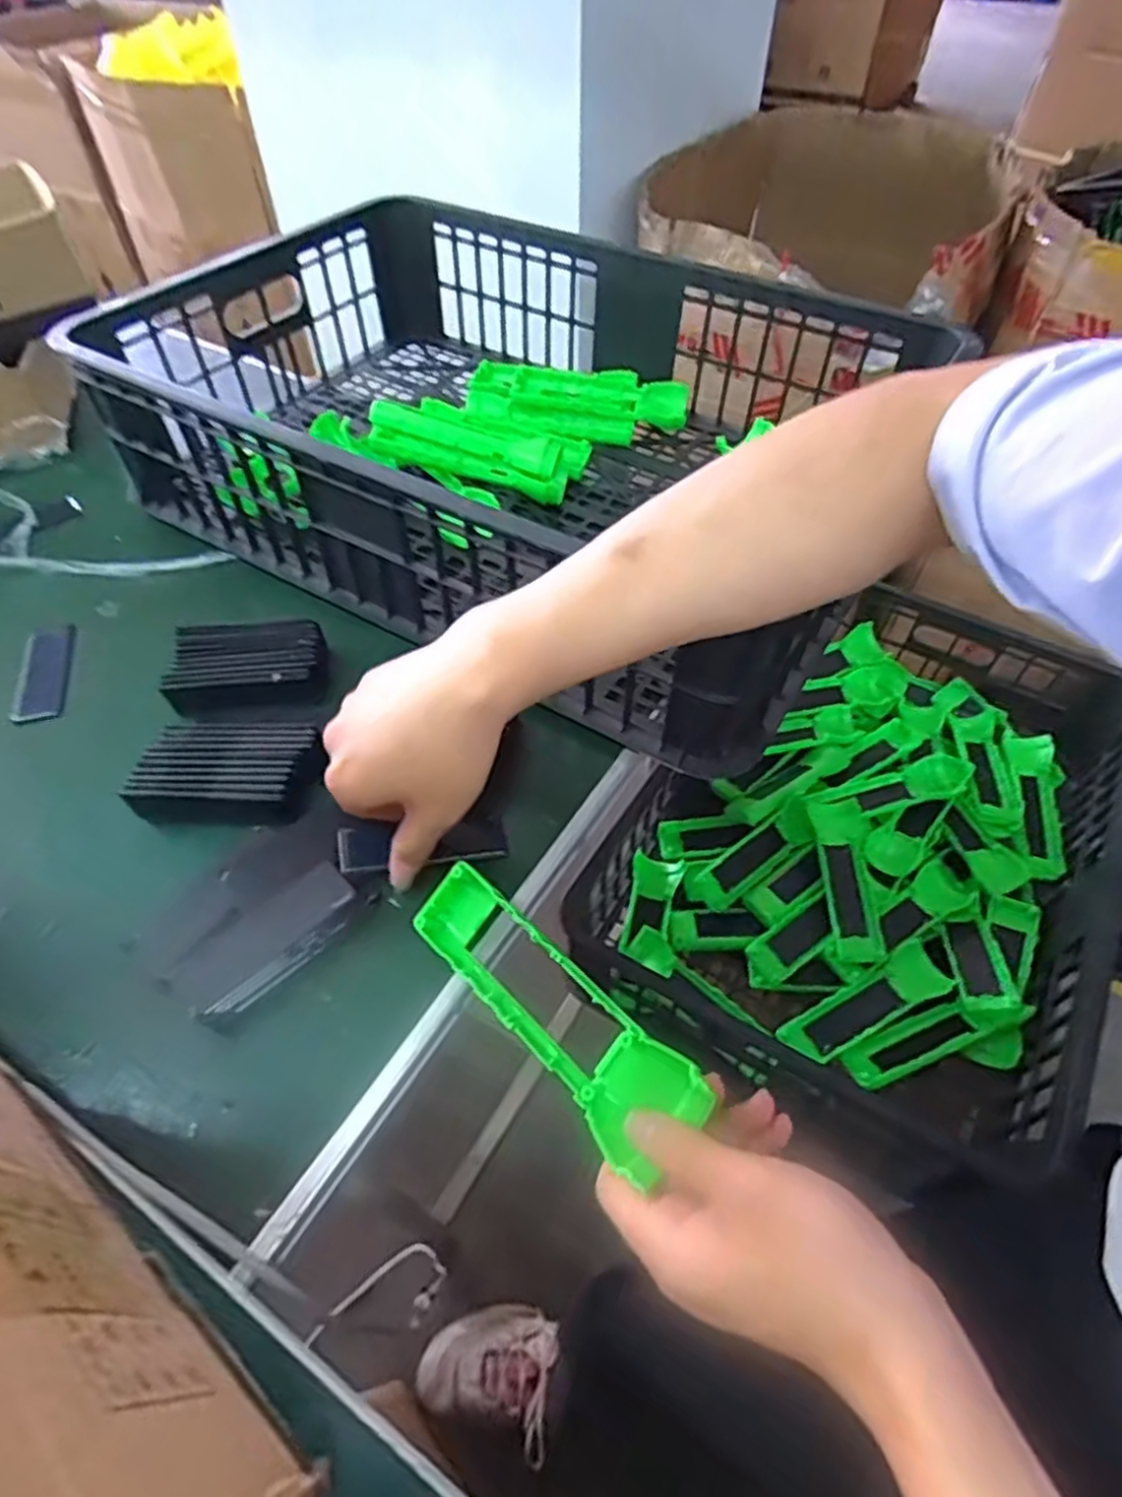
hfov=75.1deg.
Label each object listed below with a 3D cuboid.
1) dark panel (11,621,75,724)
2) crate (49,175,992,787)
[{"bbox_3d":[-0.359,-0.054,0.507,0.032,0.004,0.092,-12,53,-8],"label":"dark panel"},{"bbox_3d":[-0.037,-0.277,0.597,0.588,0.136,0.413,27,57,20],"label":"crate"}]

